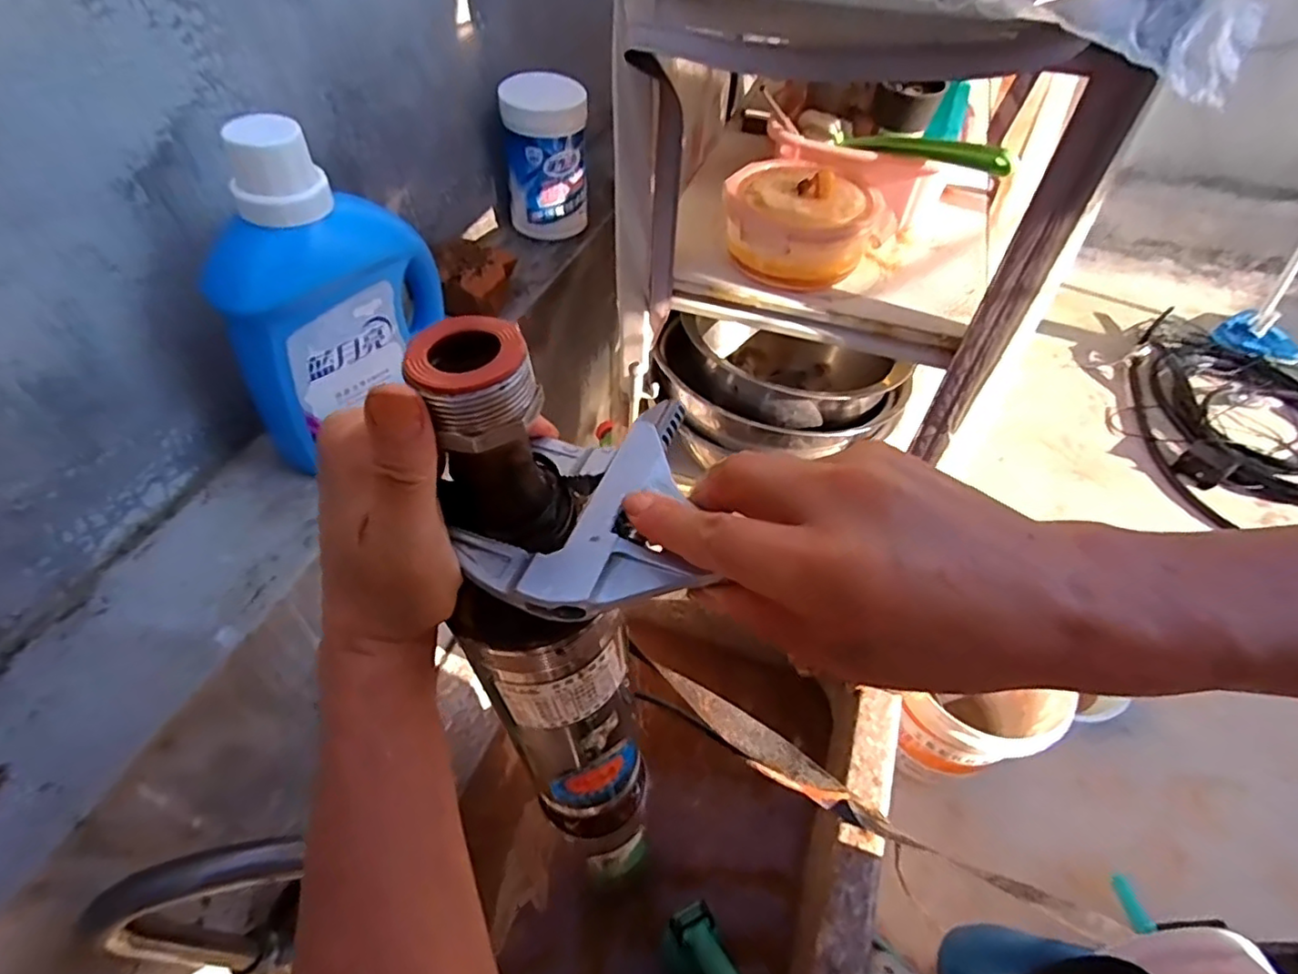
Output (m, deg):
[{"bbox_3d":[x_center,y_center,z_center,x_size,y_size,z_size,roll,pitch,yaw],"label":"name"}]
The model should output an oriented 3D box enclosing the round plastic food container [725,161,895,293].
[{"bbox_3d":[0.142,-0.250,0.580,0.143,0.069,0.134,0,49,0],"label":"round plastic food container"}]

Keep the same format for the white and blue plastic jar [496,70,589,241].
[{"bbox_3d":[-0.123,-0.396,0.755,0.097,0.158,0.085,-6,49,-6],"label":"white and blue plastic jar"}]

